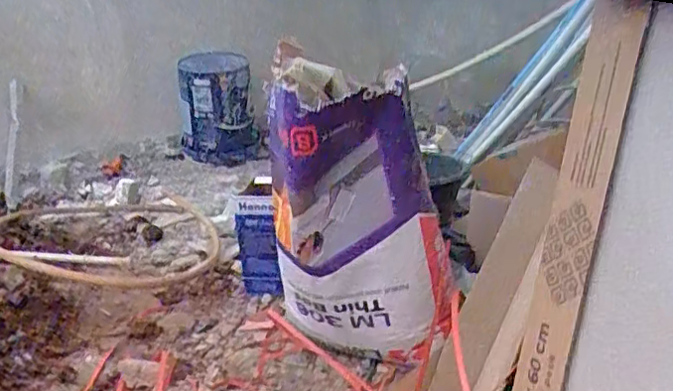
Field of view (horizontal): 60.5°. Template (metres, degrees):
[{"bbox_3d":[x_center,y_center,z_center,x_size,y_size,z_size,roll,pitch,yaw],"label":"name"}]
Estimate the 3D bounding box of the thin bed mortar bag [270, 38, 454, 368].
[{"bbox_3d":[0.032,0.036,0.938,0.274,0.446,0.268,-8,20,0],"label":"thin bed mortar bag"}]

